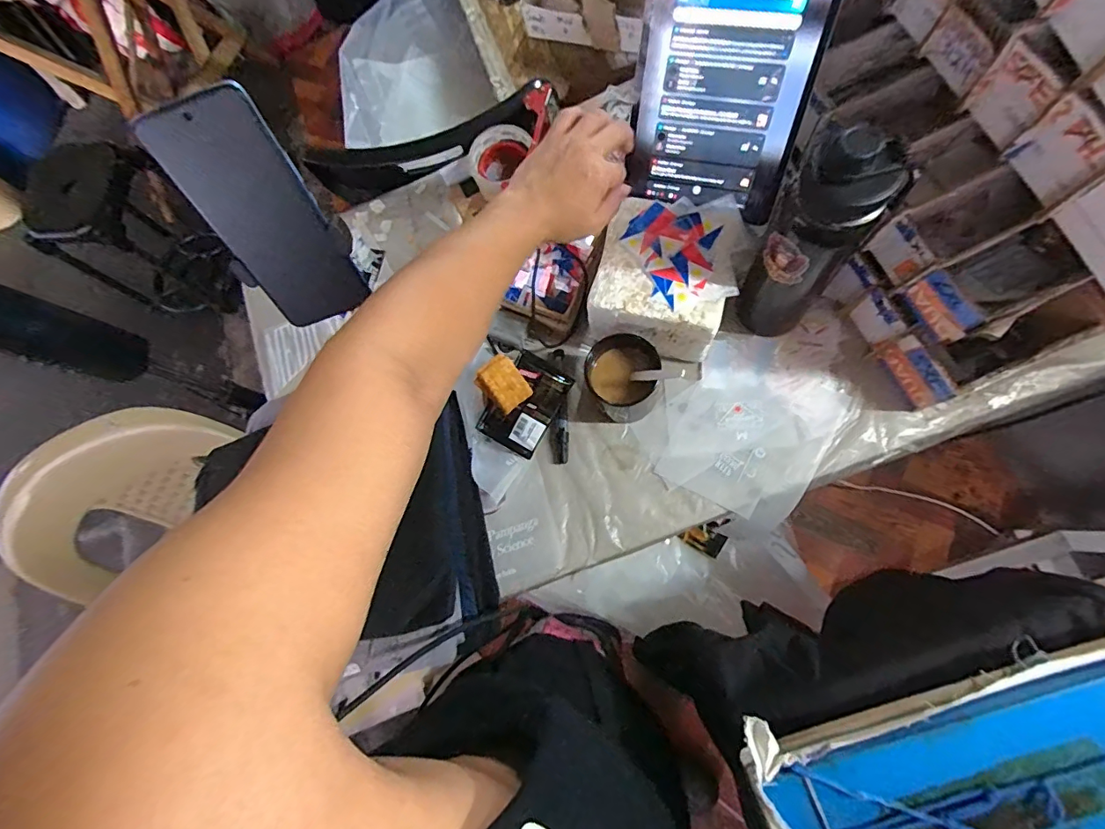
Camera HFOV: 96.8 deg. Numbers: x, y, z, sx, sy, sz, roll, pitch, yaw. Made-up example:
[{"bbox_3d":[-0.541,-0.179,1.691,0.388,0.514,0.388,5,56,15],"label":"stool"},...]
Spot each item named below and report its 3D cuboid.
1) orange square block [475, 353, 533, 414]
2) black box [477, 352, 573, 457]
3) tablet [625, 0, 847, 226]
[{"bbox_3d":[-0.059,-0.037,0.589,0.047,0.021,0.065,-40,82,-8],"label":"orange square block"},{"bbox_3d":[-0.033,-0.013,0.603,0.078,0.024,0.113,30,80,5],"label":"black box"},{"bbox_3d":[0.161,-0.320,0.456,0.161,0.235,0.014,15,41,11],"label":"tablet"}]

